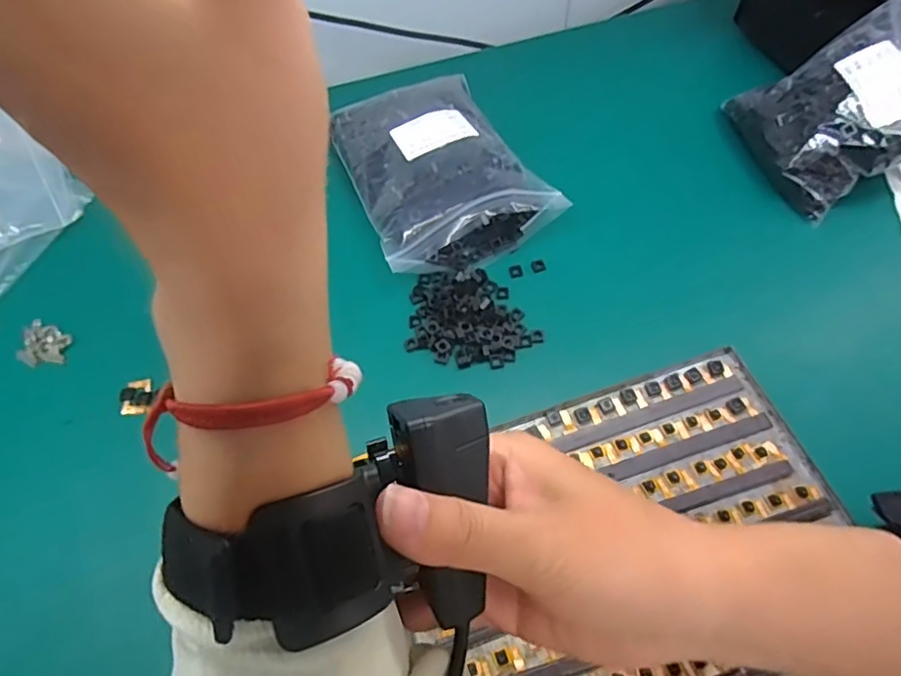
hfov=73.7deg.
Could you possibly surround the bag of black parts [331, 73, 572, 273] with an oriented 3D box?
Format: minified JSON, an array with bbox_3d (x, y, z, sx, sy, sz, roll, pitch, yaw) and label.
[{"bbox_3d":[-0.015,-0.138,0.471,0.137,0.046,0.184,-26,61,-11],"label":"bag of black parts"}]

